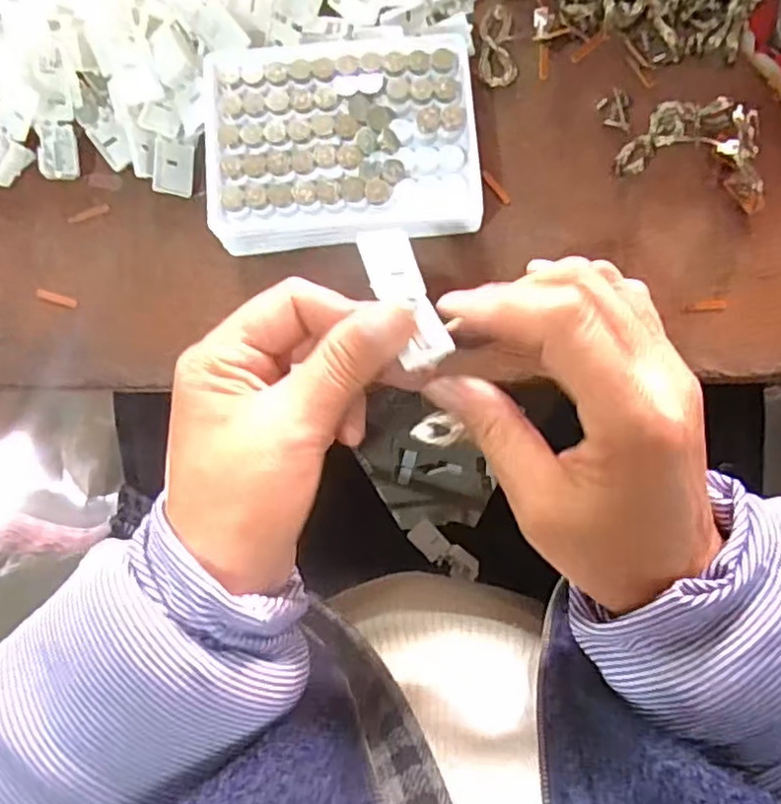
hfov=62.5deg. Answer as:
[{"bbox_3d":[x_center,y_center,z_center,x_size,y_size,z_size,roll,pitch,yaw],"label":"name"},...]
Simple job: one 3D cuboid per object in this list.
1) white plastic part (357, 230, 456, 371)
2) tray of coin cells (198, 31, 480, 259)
[{"bbox_3d":[0.006,-0.041,0.247,0.021,0.006,0.057,-22,78,-2],"label":"white plastic part"},{"bbox_3d":[-0.024,-0.128,0.326,0.130,0.032,0.102,-6,82,1],"label":"tray of coin cells"}]

